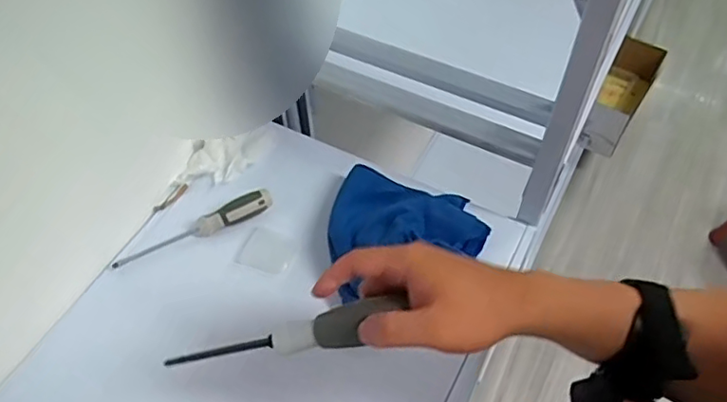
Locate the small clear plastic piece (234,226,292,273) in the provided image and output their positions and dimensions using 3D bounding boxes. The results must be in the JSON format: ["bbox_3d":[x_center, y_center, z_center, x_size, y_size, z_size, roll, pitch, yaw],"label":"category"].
[{"bbox_3d":[-0.112,0.059,0.700,0.056,0.004,0.047,25,64,2],"label":"small clear plastic piece"}]

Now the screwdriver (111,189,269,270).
[{"bbox_3d":[-0.194,0.031,0.699,0.188,0.025,0.022,-22,57,-14],"label":"screwdriver"}]

